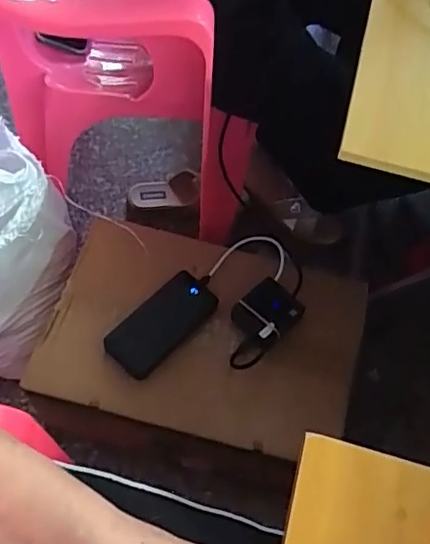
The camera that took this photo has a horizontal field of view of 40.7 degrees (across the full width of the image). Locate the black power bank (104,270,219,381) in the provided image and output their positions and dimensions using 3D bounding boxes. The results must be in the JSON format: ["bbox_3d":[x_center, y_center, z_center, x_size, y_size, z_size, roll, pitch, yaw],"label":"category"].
[{"bbox_3d":[-0.071,0.069,0.783,0.072,0.020,0.160,39,65,17],"label":"black power bank"}]

